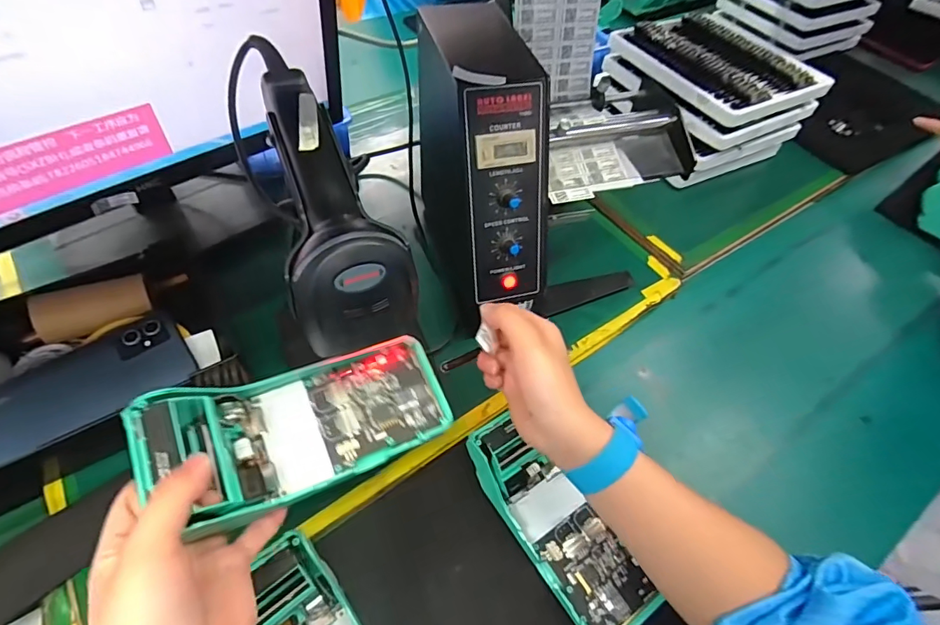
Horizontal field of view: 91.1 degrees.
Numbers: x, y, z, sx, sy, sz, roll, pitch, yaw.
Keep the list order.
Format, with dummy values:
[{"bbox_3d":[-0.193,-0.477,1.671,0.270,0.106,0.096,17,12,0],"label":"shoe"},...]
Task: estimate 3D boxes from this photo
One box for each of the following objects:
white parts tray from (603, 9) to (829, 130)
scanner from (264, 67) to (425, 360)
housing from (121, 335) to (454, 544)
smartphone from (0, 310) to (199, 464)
[{"bbox_3d":[0.306,-0.312,0.580,0.173,0.036,0.210,-19,58,-18],"label":"white parts tray"},{"bbox_3d":[-0.082,-0.064,0.267,0.064,0.062,0.169,-17,83,-17],"label":"scanner"},{"bbox_3d":[-0.101,0.070,0.285,0.169,0.051,0.081,-11,54,-35],"label":"housing"},{"bbox_3d":[-0.316,0.057,0.369,0.164,0.014,0.076,-29,62,-23],"label":"smartphone"}]

